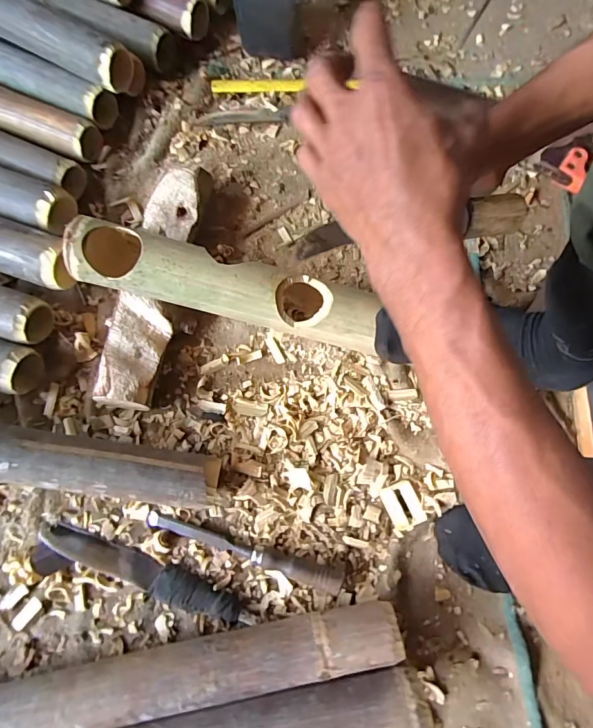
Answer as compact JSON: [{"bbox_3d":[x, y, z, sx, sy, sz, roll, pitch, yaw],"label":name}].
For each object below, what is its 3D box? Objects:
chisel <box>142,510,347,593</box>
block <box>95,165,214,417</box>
[{"bbox_3d":[-0.064,0.222,0.490,0.244,0.024,0.025,17,78,3],"label":"chisel"},{"bbox_3d":[-0.184,-0.105,0.539,0.079,0.059,0.325,10,78,1],"label":"block"}]

